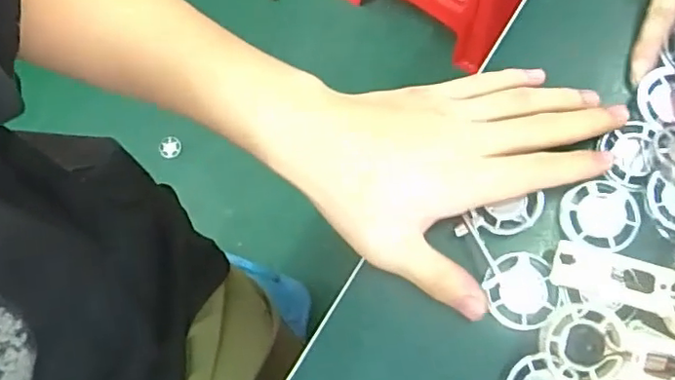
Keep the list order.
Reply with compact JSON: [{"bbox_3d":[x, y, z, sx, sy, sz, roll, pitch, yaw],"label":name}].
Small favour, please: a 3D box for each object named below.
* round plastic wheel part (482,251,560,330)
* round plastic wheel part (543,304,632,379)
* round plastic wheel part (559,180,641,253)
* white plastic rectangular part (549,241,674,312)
[{"bbox_3d":[0.094,0.052,0.311,0.037,0.009,0.038,0,77,-1],"label":"round plastic wheel part"},{"bbox_3d":[0.121,0.076,0.297,0.037,0.017,0.038,0,74,1],"label":"round plastic wheel part"},{"bbox_3d":[0.140,0.014,0.321,0.039,0.008,0.038,0,74,1],"label":"round plastic wheel part"},{"bbox_3d":[0.136,0.043,0.304,0.053,0.004,0.023,13,68,16],"label":"white plastic rectangular part"}]

